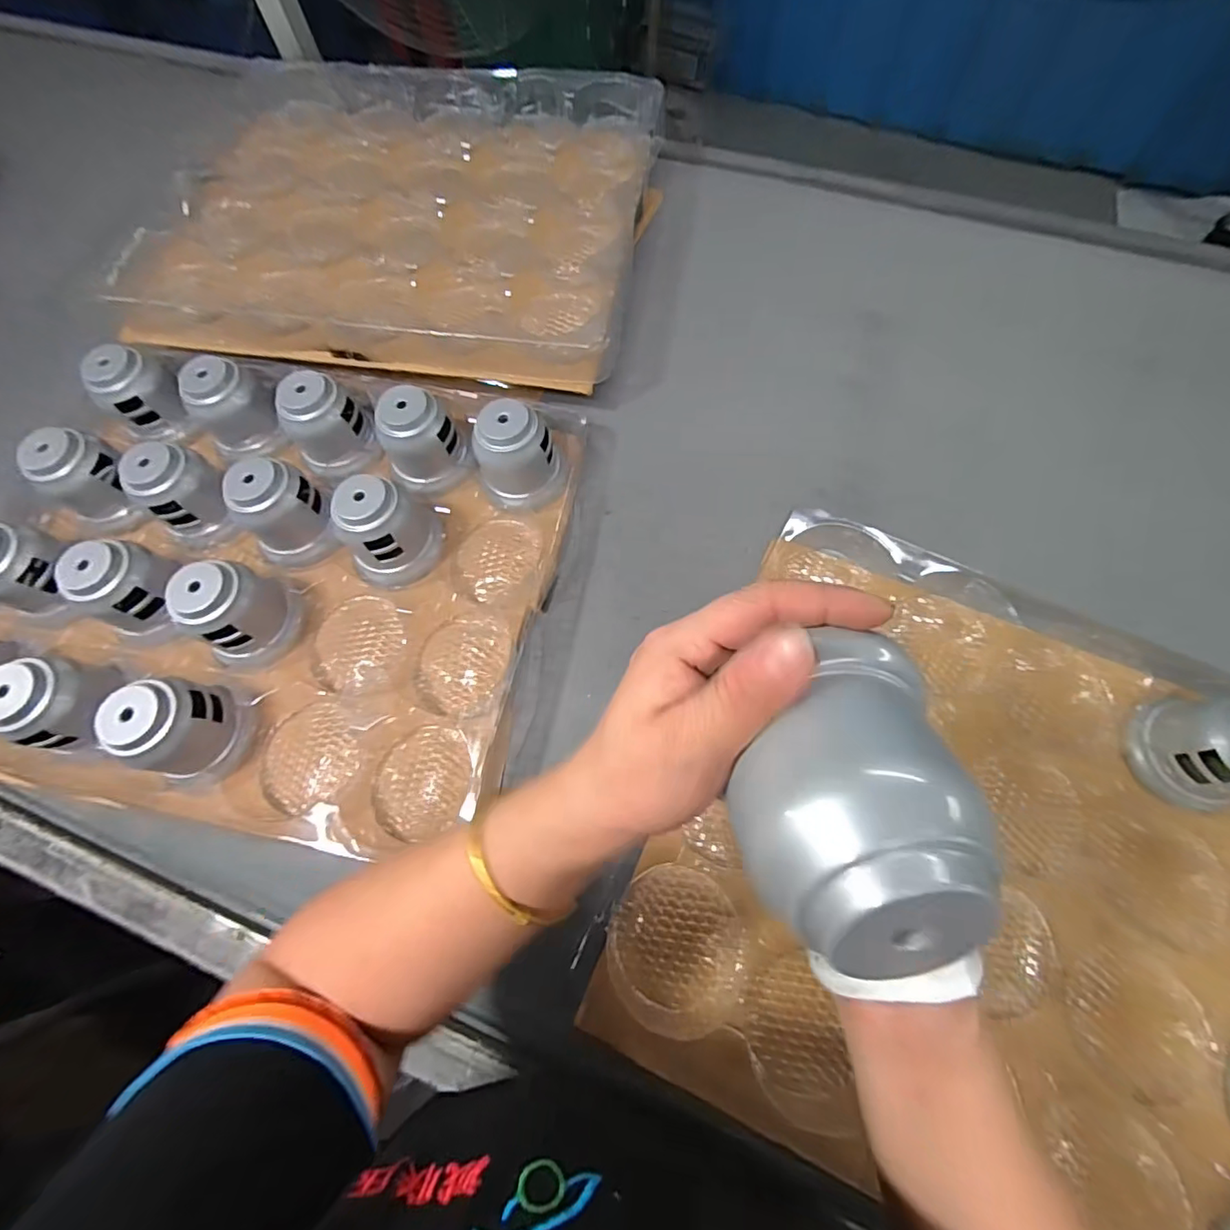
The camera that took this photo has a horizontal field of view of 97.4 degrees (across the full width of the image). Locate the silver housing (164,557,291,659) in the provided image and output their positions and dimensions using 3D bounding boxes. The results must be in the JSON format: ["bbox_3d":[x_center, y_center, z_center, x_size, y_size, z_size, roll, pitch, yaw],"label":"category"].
[{"bbox_3d":[-0.332,-0.010,0.467,0.059,0.063,0.070,29,72,12],"label":"silver housing"}]

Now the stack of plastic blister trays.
[{"bbox_3d":[-0.254,-0.487,0.644,0.571,0.044,0.478,8,69,5],"label":"stack of plastic blister trays"}]

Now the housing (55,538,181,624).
[{"bbox_3d":[-0.430,-0.030,0.476,0.064,0.058,0.059,0,69,0],"label":"housing"}]

